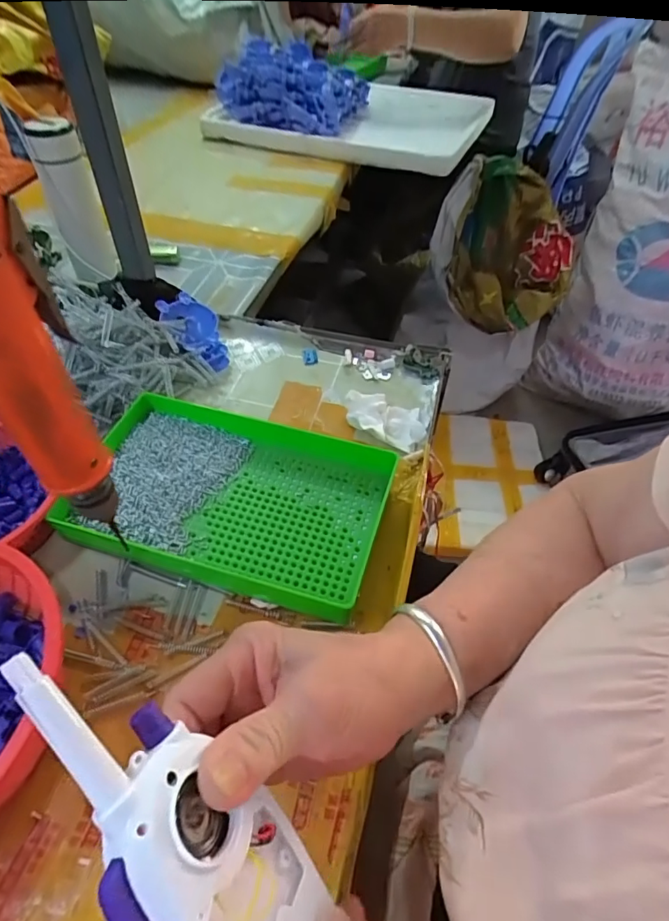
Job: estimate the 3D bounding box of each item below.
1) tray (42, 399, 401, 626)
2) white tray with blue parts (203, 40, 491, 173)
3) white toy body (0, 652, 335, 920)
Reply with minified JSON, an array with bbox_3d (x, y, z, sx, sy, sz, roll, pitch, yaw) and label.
[{"bbox_3d":[-0.085,0.027,0.413,0.239,0.032,0.150,16,51,7],"label":"tray"},{"bbox_3d":[0.043,-0.805,1.135,0.505,0.154,0.494,20,51,16],"label":"white tray with blue parts"},{"bbox_3d":[-0.062,0.132,0.186,0.153,0.032,0.060,50,29,-4],"label":"white toy body"}]

